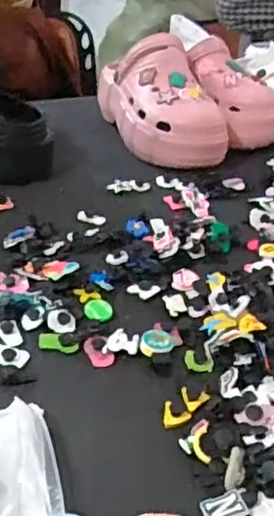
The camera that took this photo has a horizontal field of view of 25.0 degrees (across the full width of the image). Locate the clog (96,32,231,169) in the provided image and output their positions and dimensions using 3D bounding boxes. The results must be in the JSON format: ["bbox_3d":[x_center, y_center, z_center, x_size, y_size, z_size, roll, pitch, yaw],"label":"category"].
[{"bbox_3d":[0.033,-0.209,0.832,0.110,0.123,0.200,-9,36,-20],"label":"clog"}]

